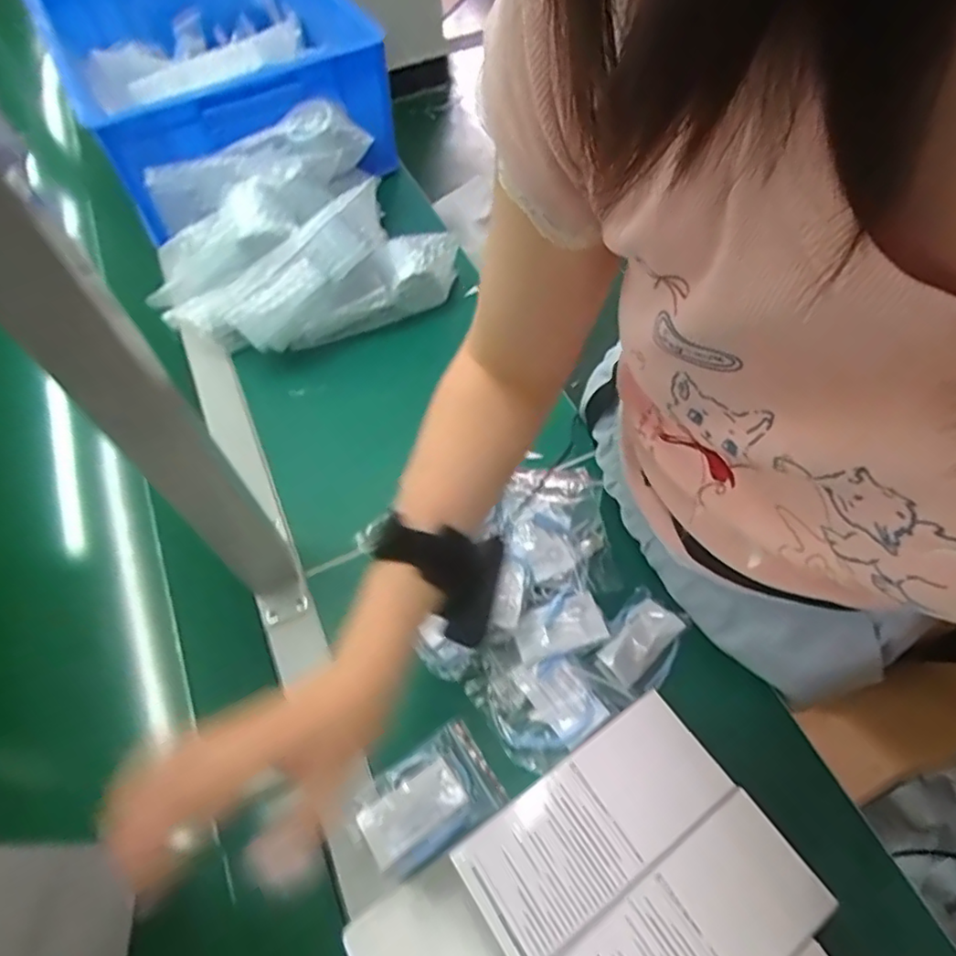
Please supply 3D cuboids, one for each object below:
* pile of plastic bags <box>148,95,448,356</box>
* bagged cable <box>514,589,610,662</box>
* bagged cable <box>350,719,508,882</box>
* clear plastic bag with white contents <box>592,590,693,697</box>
[{"bbox_3d":[-0.215,-0.262,0.672,0.286,0.112,0.245,-32,63,-17],"label":"pile of plastic bags"},{"bbox_3d":[0.062,0.115,0.483,0.071,0.018,0.041,-16,59,-8],"label":"bagged cable"},{"bbox_3d":[-0.036,0.222,0.429,0.096,0.015,0.066,-30,62,-16],"label":"bagged cable"},{"bbox_3d":[0.127,0.126,0.477,0.053,0.021,0.075,33,64,20],"label":"clear plastic bag with white contents"}]

